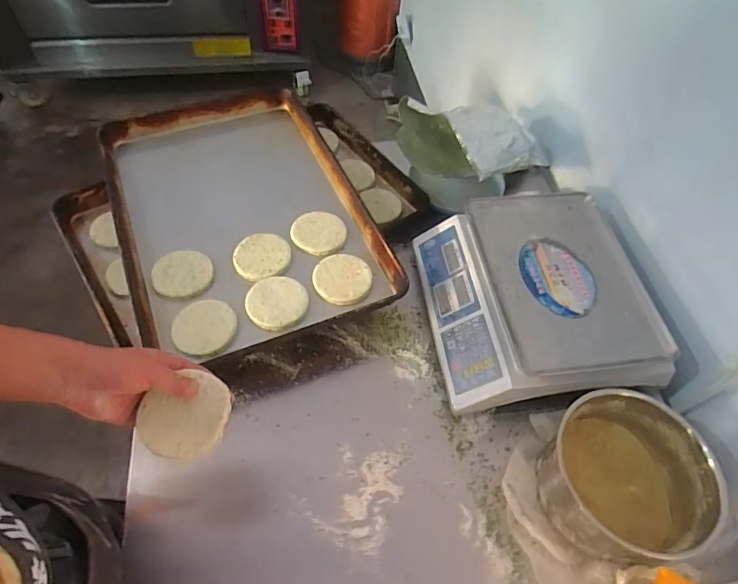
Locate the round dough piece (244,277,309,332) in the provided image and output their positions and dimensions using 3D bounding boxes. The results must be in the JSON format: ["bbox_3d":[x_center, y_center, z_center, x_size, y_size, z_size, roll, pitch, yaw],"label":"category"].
[{"bbox_3d":[-0.142,0.018,0.771,0.094,0.007,0.082,-10,76,-7],"label":"round dough piece"}]

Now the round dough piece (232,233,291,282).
[{"bbox_3d":[-0.177,-0.062,0.825,0.091,0.010,0.093,1,54,-2],"label":"round dough piece"}]

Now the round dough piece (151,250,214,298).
[{"bbox_3d":[-0.300,-0.031,0.801,0.091,0.014,0.089,1,54,-2],"label":"round dough piece"}]

